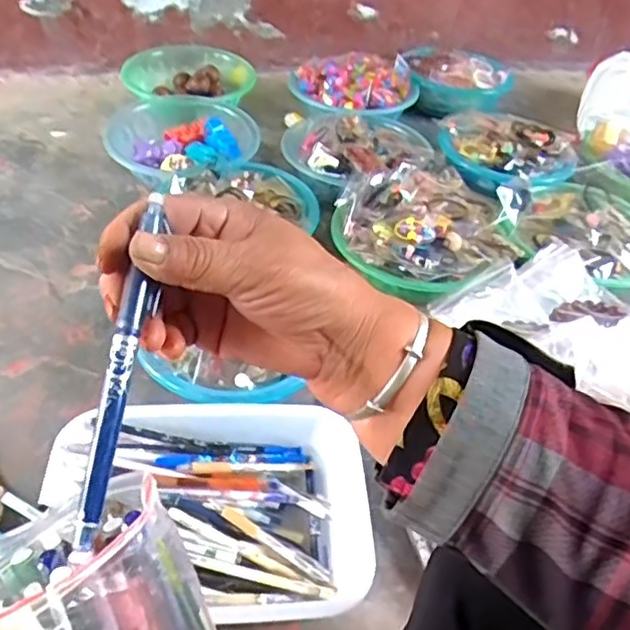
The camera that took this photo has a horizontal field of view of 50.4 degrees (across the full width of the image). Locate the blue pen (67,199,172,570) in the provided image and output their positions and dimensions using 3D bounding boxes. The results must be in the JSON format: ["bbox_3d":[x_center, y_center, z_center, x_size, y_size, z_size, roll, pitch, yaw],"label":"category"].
[{"bbox_3d":[-0.078,0.021,0.276,0.011,0.011,0.151,8,74,0],"label":"blue pen"}]

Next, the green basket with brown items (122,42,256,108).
[{"bbox_3d":[-0.239,-0.449,1.283,0.256,0.073,0.232,12,43,4],"label":"green basket with brown items"}]

